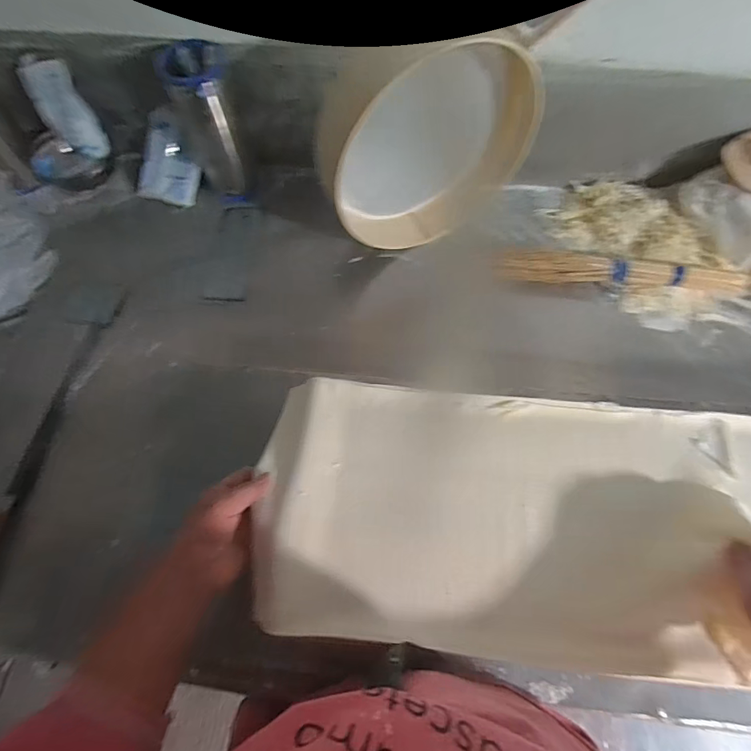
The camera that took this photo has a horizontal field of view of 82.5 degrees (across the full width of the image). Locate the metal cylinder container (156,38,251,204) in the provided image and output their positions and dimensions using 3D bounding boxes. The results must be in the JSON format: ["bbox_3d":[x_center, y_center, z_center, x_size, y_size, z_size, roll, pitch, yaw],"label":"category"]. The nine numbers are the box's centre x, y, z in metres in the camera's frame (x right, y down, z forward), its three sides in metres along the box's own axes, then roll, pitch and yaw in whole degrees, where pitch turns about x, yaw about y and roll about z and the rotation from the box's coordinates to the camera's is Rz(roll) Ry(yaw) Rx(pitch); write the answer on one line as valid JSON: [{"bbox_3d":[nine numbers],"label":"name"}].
[{"bbox_3d":[-0.255,-0.391,0.676,0.089,0.214,0.084,36,71,15],"label":"metal cylinder container"}]

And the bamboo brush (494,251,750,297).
[{"bbox_3d":[0.358,-0.149,0.642,0.344,0.053,0.034,6,66,4],"label":"bamboo brush"}]

